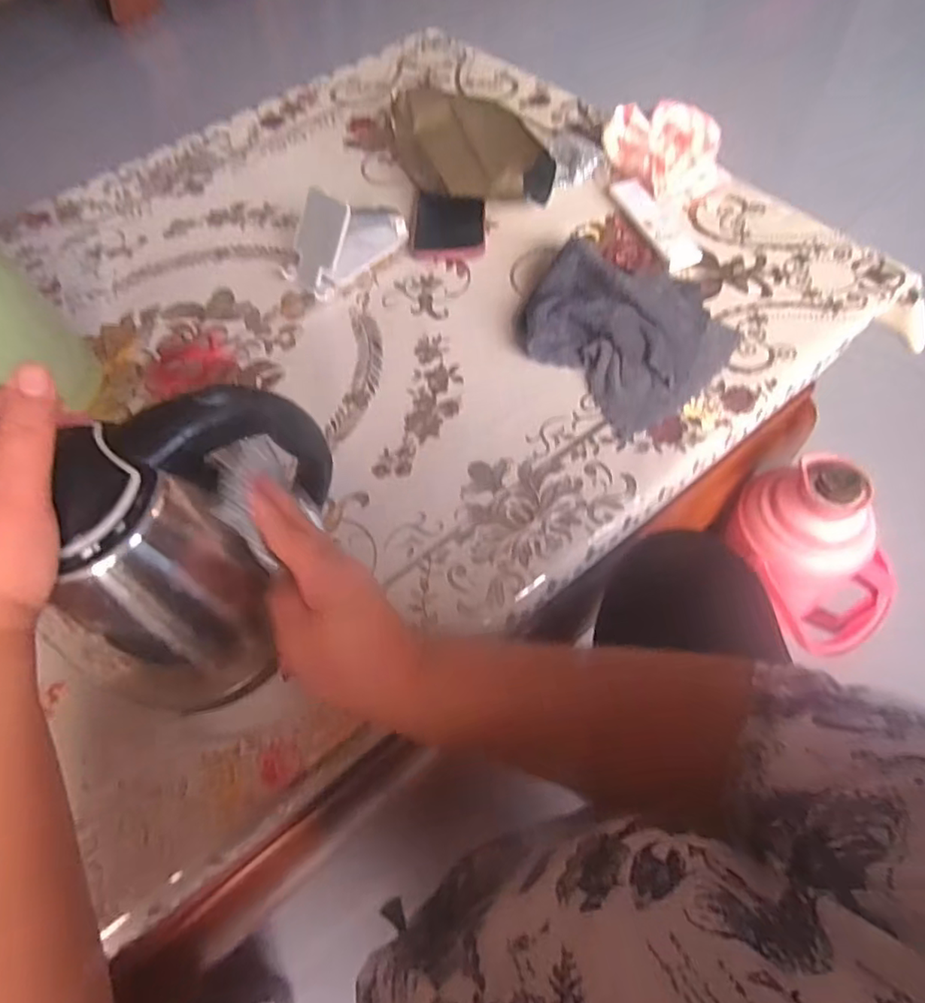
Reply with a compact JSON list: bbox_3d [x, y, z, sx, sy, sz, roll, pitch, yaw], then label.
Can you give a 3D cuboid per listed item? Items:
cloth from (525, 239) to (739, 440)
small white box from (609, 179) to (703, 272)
[{"bbox_3d":[0.154,-0.173,0.563,0.175,0.047,0.186,-37,64,-16],"label":"cloth"},{"bbox_3d":[0.209,-0.304,0.649,0.042,0.017,0.145,-18,60,-6],"label":"small white box"}]

